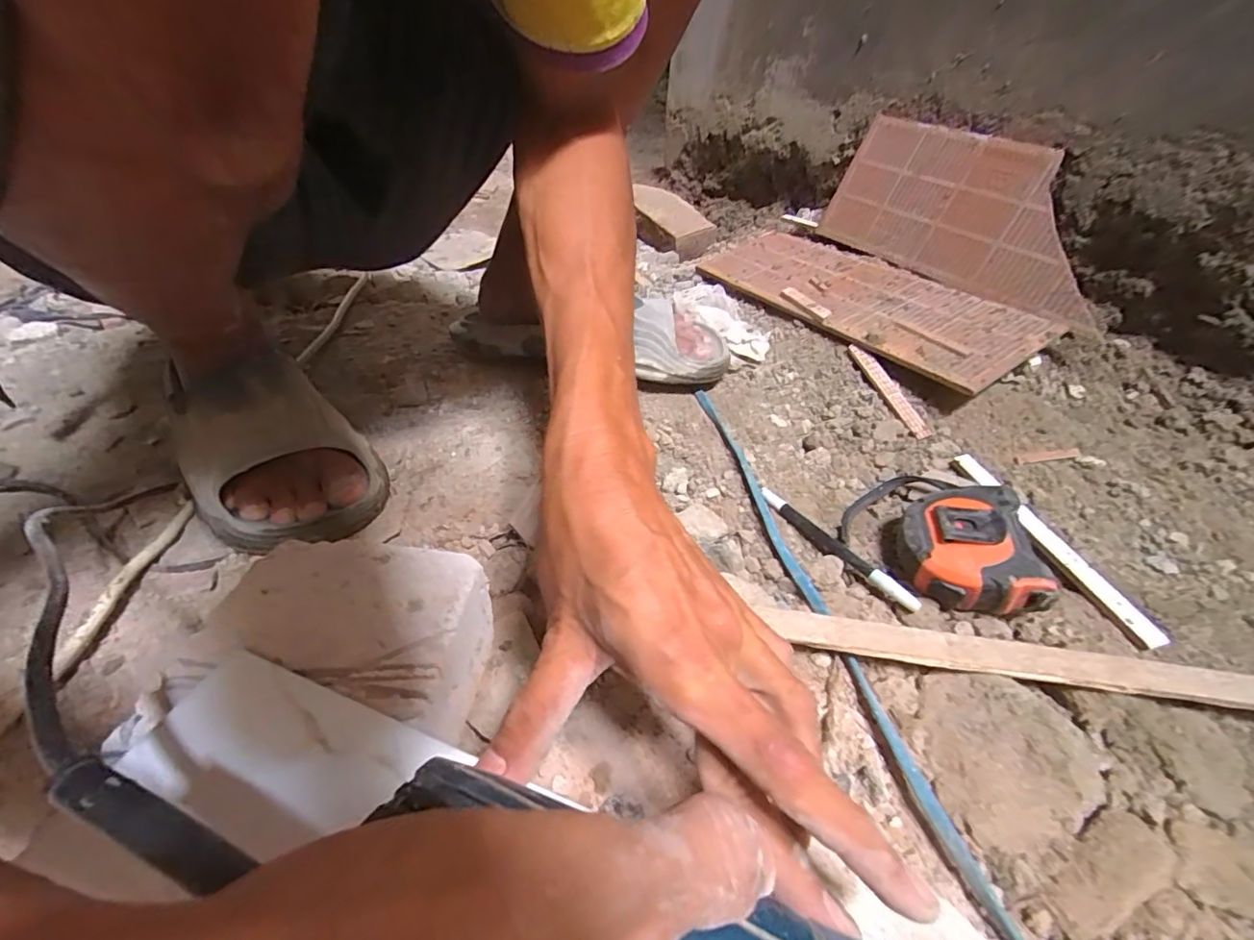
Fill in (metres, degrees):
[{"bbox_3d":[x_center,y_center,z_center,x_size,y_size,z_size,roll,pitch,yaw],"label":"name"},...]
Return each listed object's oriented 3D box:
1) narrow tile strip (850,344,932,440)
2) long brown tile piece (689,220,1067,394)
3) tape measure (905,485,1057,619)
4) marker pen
[{"bbox_3d":[0.263,-0.082,0.537,0.016,0.011,0.129,-8,54,-14],"label":"narrow tile strip"},{"bbox_3d":[0.273,-0.217,0.645,0.190,0.016,0.407,-24,45,-15],"label":"long brown tile piece"},{"bbox_3d":[0.241,0.054,0.383,0.079,0.050,0.091,6,40,1],"label":"tape measure"},{"bbox_3d":[0.159,0.054,0.414,0.015,0.012,0.146,-20,46,-27],"label":"marker pen"}]

